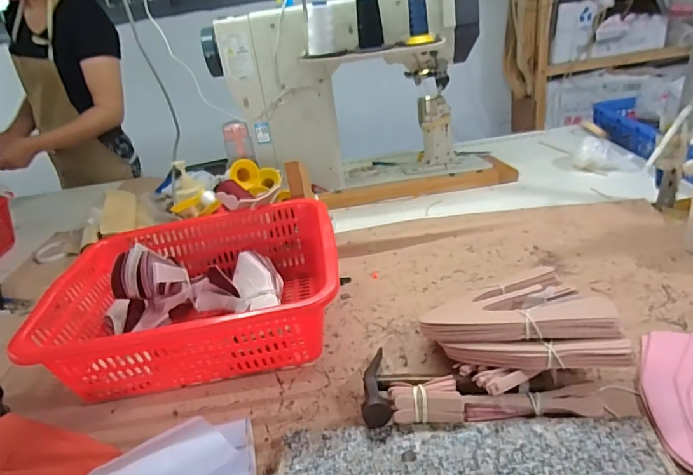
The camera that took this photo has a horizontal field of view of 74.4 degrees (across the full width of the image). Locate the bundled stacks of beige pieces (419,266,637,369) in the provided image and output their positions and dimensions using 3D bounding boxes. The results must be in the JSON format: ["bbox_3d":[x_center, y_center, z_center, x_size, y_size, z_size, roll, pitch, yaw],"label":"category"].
[{"bbox_3d":[0.228,0.100,0.625,0.232,0.080,0.213,-1,29,15],"label":"bundled stacks of beige pieces"}]

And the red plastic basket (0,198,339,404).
[{"bbox_3d":[-0.226,0.078,0.731,0.423,0.119,0.316,-10,30,-4],"label":"red plastic basket"}]

